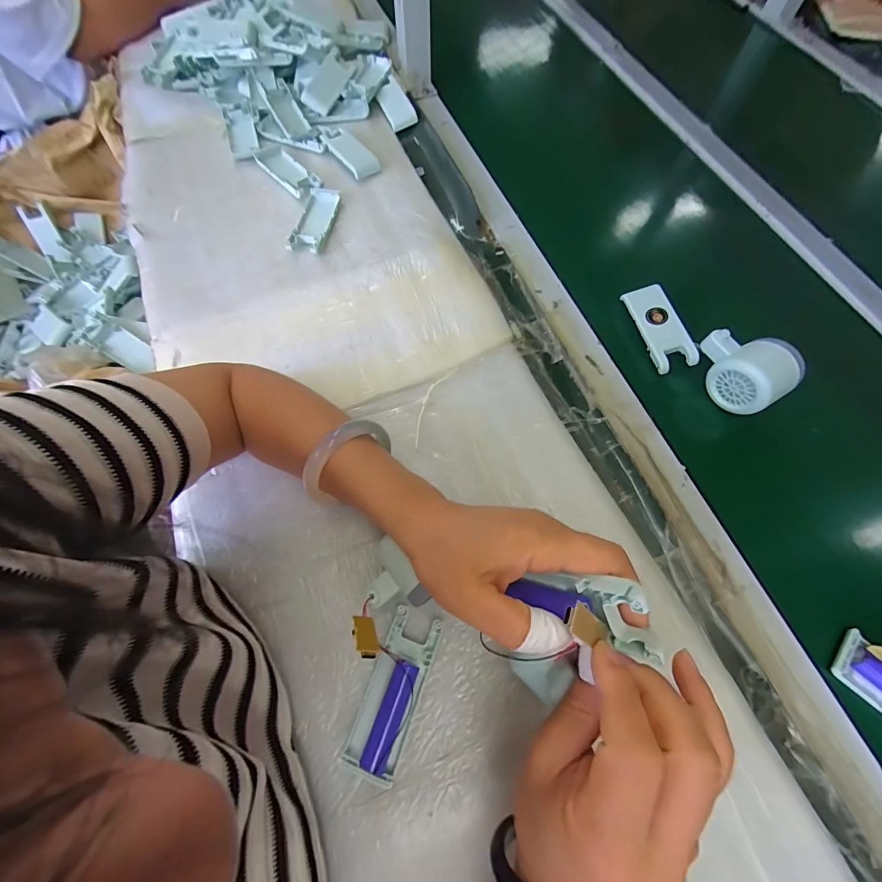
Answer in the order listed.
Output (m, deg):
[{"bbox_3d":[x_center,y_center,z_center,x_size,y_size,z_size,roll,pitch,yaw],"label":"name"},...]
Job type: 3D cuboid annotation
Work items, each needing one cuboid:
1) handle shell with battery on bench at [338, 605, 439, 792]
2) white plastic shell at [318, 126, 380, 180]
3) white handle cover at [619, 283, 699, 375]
[{"bbox_3d":[-0.034,0.179,0.278,0.038,0.020,0.102,19,68,7],"label":"handle shell with battery on bench"},{"bbox_3d":[-0.129,-0.398,0.524,0.041,0.015,0.110,-32,71,-14],"label":"white plastic shell"},{"bbox_3d":[0.232,-0.122,0.410,0.039,0.011,0.101,-21,68,17],"label":"white handle cover"}]

